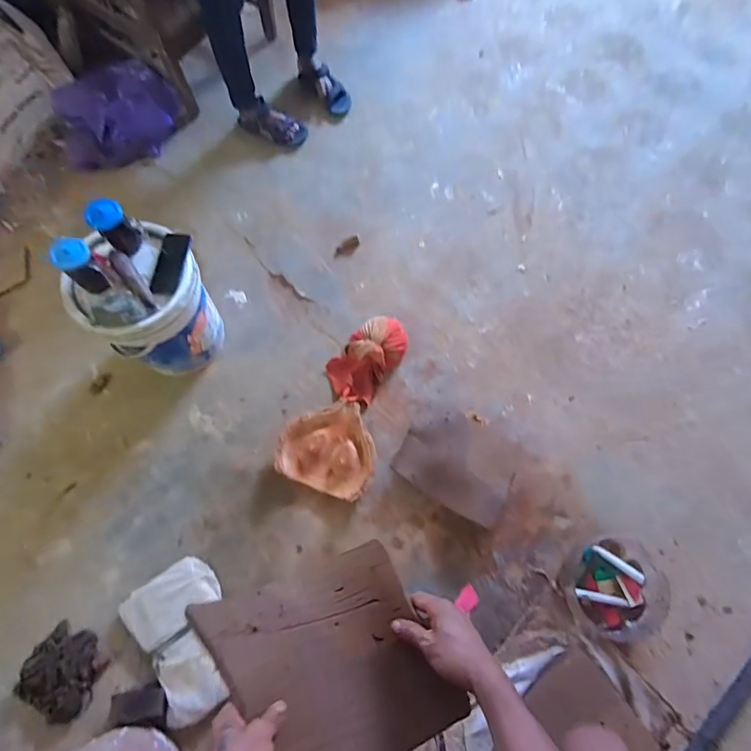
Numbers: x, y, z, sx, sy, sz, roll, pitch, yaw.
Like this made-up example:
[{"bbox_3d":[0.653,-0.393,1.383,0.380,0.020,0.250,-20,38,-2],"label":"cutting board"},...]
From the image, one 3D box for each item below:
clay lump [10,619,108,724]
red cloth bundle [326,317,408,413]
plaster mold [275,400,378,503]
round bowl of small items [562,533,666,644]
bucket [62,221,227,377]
[{"bbox_3d":[-0.773,0.740,1.144,0.167,0.075,0.192,18,74,5],"label":"clay lump"},{"bbox_3d":[-0.023,-0.055,1.377,0.171,0.071,0.283,33,76,9],"label":"red cloth bundle"},{"bbox_3d":[-0.134,0.229,1.310,0.261,0.066,0.260,-23,75,-7],"label":"plaster mold"},{"bbox_3d":[0.616,0.549,1.199,0.254,0.071,0.241,0,73,0],"label":"round bowl of small items"},{"bbox_3d":[-0.581,-0.171,1.246,0.288,0.394,0.259,-14,72,-7],"label":"bucket"}]

